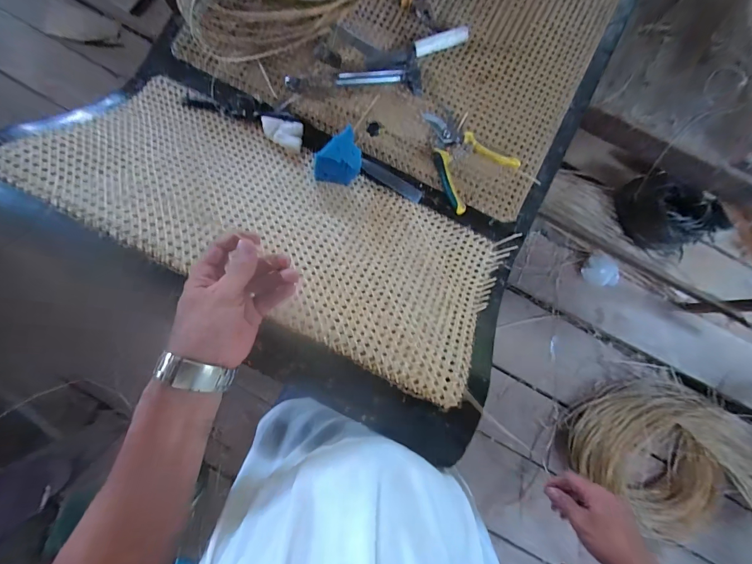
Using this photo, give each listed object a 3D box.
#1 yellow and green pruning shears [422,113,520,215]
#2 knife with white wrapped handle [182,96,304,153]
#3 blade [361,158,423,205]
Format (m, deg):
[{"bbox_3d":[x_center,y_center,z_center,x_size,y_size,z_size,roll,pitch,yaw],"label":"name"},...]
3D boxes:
[{"bbox_3d":[0.147,-0.230,0.573,0.131,0.020,0.176,-35,86,-7],"label":"yellow and green pruning shears"},{"bbox_3d":[-0.225,-0.292,0.565,0.219,0.014,0.057,23,82,0],"label":"knife with white wrapped handle"},{"bbox_3d":[0.028,-0.181,0.578,0.120,0.004,0.025,33,86,1],"label":"blade"}]

